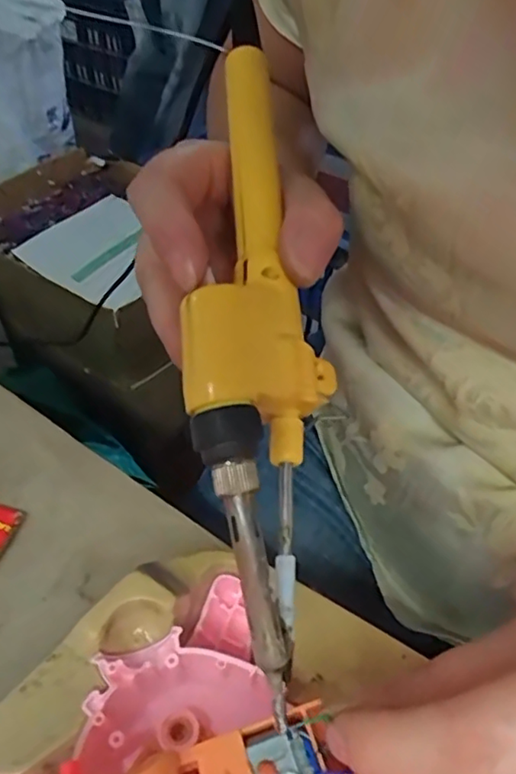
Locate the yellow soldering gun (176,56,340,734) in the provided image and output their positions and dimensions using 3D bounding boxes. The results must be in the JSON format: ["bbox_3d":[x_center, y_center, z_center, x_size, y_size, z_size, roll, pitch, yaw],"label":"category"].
[{"bbox_3d":[-0.001,-0.019,0.181,0.039,0.030,0.198,-2,69,1],"label":"yellow soldering gun"}]

